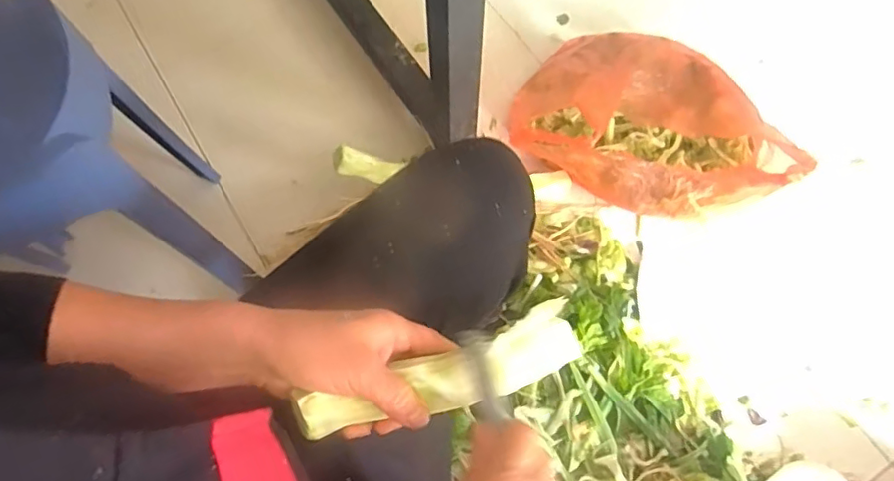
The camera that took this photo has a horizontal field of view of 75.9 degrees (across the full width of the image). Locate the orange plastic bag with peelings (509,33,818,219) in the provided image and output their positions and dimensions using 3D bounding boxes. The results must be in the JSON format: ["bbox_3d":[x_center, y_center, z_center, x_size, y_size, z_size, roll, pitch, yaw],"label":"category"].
[{"bbox_3d":[0.313,-0.205,0.867,0.376,0.147,0.263,20,71,9],"label":"orange plastic bag with peelings"}]

